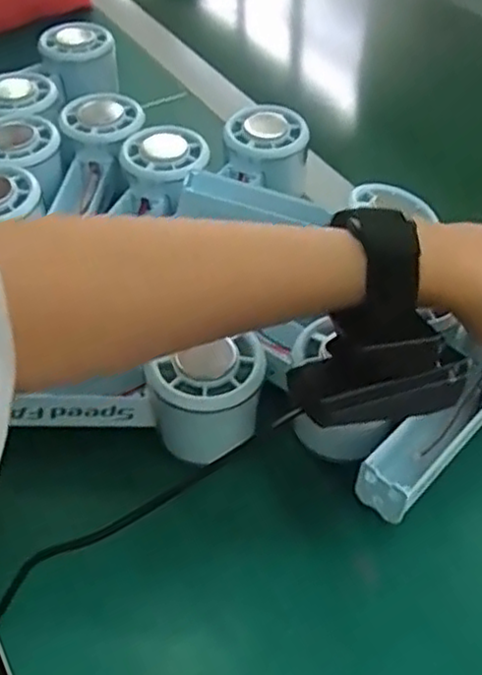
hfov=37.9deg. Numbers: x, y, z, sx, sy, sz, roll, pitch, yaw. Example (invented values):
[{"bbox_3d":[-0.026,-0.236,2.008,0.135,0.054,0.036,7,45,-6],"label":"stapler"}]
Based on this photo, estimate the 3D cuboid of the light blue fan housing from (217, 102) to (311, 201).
[{"bbox_3d":[0.017,-0.128,0.487,0.058,0.043,0.058,6,47,2],"label":"light blue fan housing"}]

